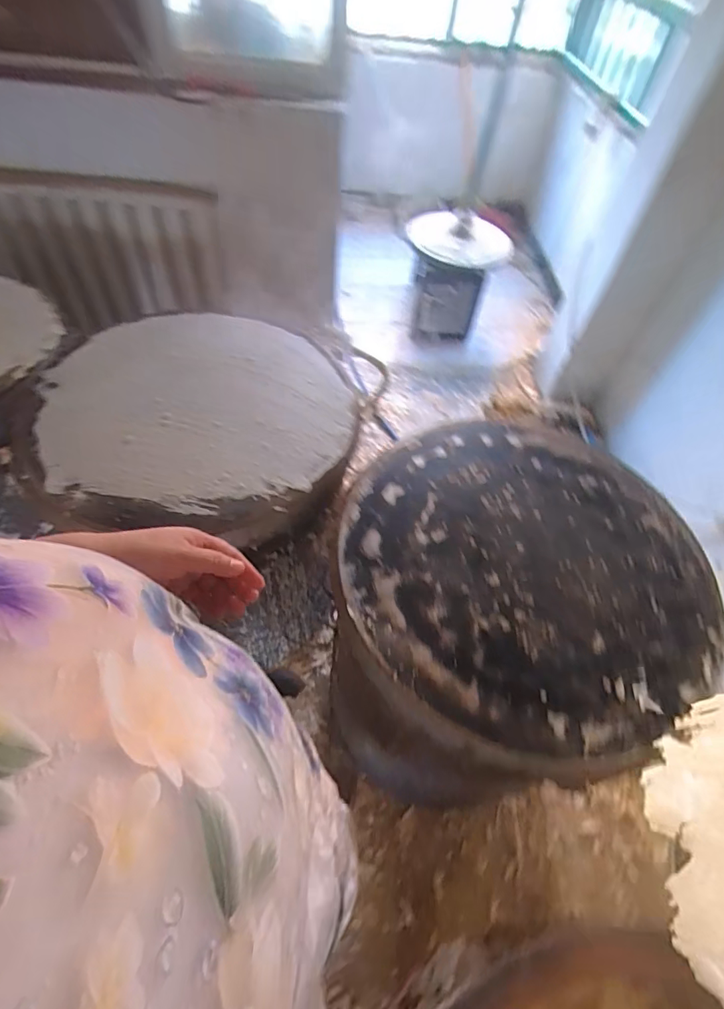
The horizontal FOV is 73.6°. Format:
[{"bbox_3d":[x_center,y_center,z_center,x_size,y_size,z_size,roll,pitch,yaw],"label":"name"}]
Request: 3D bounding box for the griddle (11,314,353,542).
[{"bbox_3d":[-0.311,-0.169,0.895,0.590,0.062,0.551,-5,55,-9],"label":"griddle"}]

